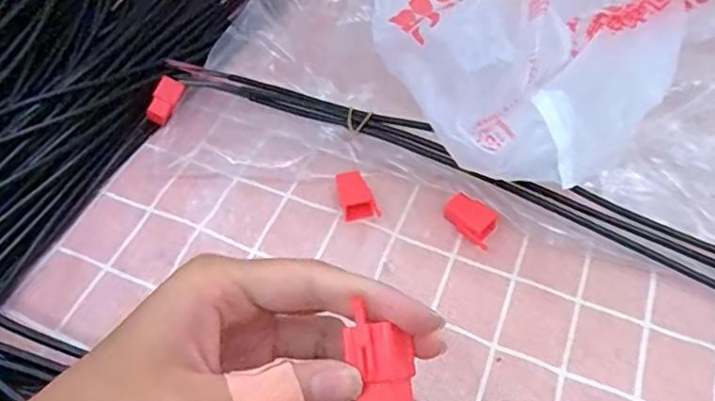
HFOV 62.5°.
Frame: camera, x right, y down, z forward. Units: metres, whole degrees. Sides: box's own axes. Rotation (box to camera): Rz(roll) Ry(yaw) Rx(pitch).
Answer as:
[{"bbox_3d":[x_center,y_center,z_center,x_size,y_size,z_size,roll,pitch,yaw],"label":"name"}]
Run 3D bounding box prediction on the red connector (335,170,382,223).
[{"bbox_3d":[0.000,-0.003,0.391,0.022,0.014,0.034,-12,54,-9],"label":"red connector"}]

